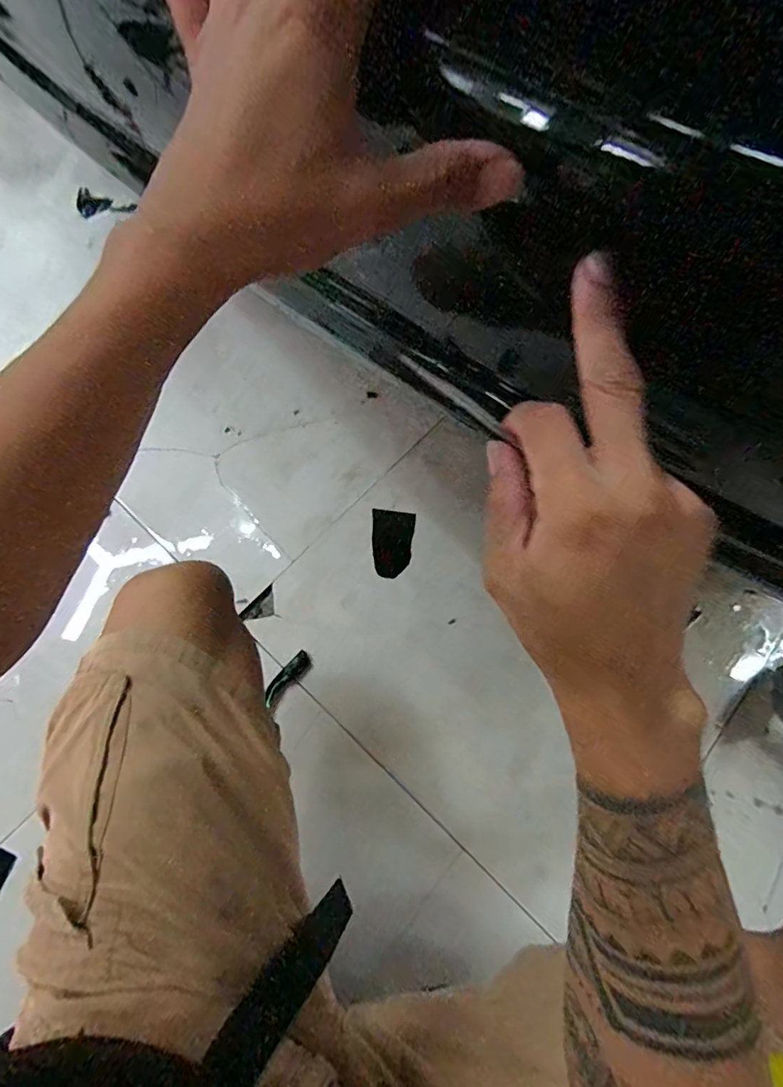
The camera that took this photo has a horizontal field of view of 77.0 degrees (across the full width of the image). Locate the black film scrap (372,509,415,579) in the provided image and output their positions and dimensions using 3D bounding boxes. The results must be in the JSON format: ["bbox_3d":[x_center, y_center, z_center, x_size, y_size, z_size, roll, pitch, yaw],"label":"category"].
[{"bbox_3d":[0.000,0.000,0.750,0.062,0.004,0.106,6,70,0],"label":"black film scrap"}]

